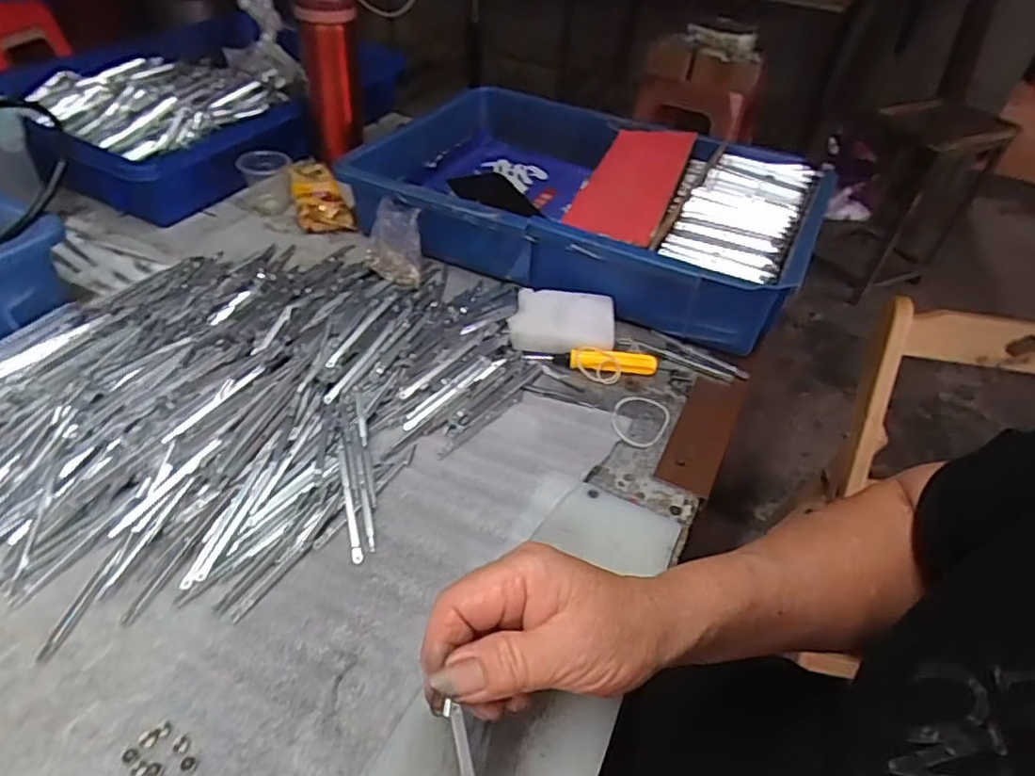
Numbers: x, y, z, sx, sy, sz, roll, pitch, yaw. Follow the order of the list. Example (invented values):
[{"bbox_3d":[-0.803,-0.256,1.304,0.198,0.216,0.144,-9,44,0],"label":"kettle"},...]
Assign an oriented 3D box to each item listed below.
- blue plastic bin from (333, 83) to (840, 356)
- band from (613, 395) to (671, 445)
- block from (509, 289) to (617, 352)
[{"bbox_3d":[0.070,-0.194,0.651,0.435,0.090,0.281,21,45,16],"label":"blue plastic bin"},{"bbox_3d":[0.092,0.024,0.474,0.042,0.006,0.053,22,45,18],"label":"band"},{"bbox_3d":[0.039,-0.056,0.535,0.084,0.028,0.060,9,42,4],"label":"block"}]

